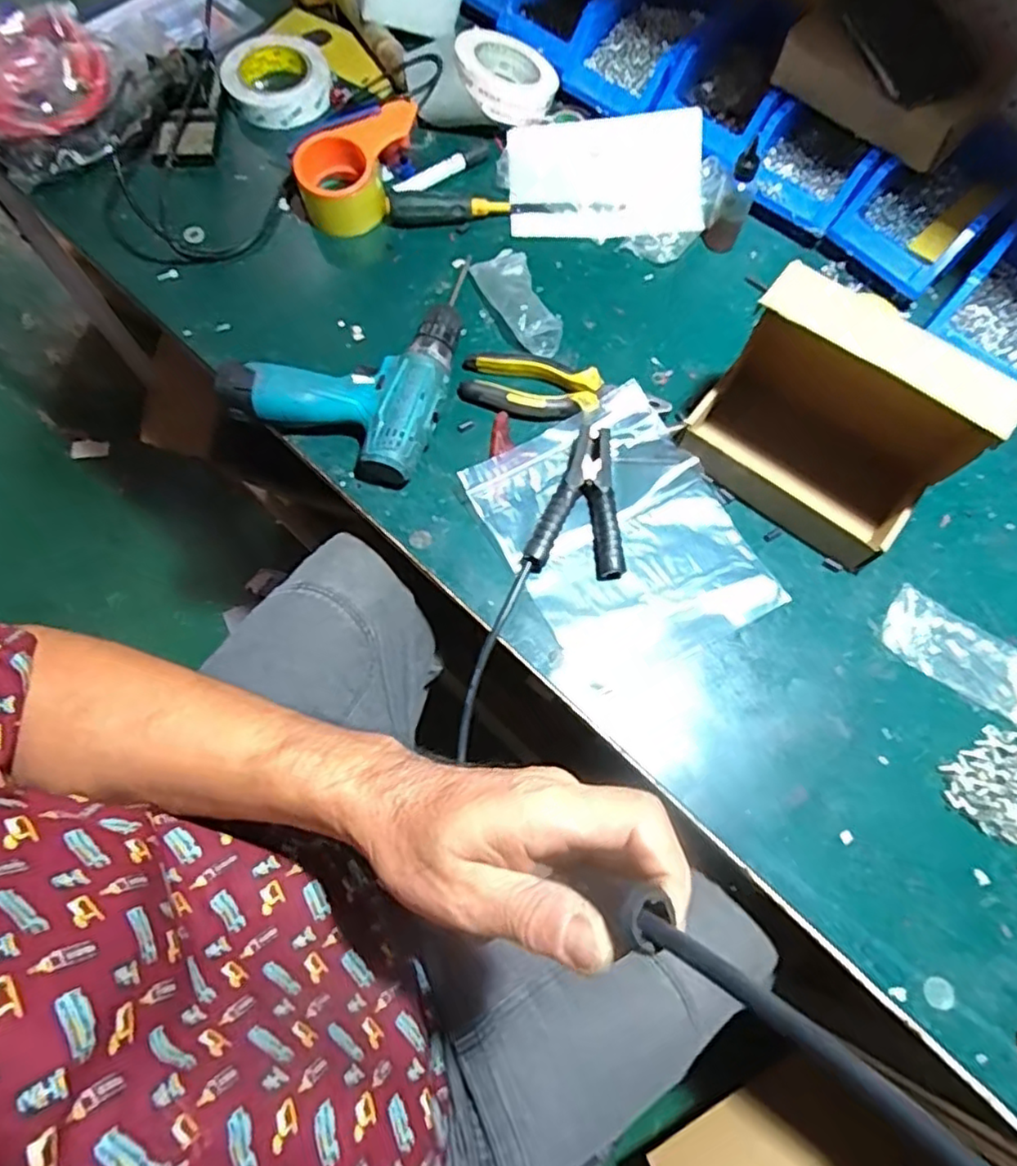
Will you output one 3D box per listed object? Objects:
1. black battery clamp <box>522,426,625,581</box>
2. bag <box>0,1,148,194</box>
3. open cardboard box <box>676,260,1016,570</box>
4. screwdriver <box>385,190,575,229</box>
[{"bbox_3d":[0.067,-0.077,0.584,0.084,0.023,0.142,8,71,2],"label":"black battery clamp"},{"bbox_3d":[-0.482,-0.512,0.673,0.177,0.090,0.138,-30,74,-11],"label":"bag"},{"bbox_3d":[0.269,-0.128,0.548,0.198,0.164,0.119,41,75,12],"label":"open cardboard box"},{"bbox_3d":[-0.030,-0.409,0.695,0.199,0.027,0.035,-6,71,-3],"label":"screwdriver"}]

